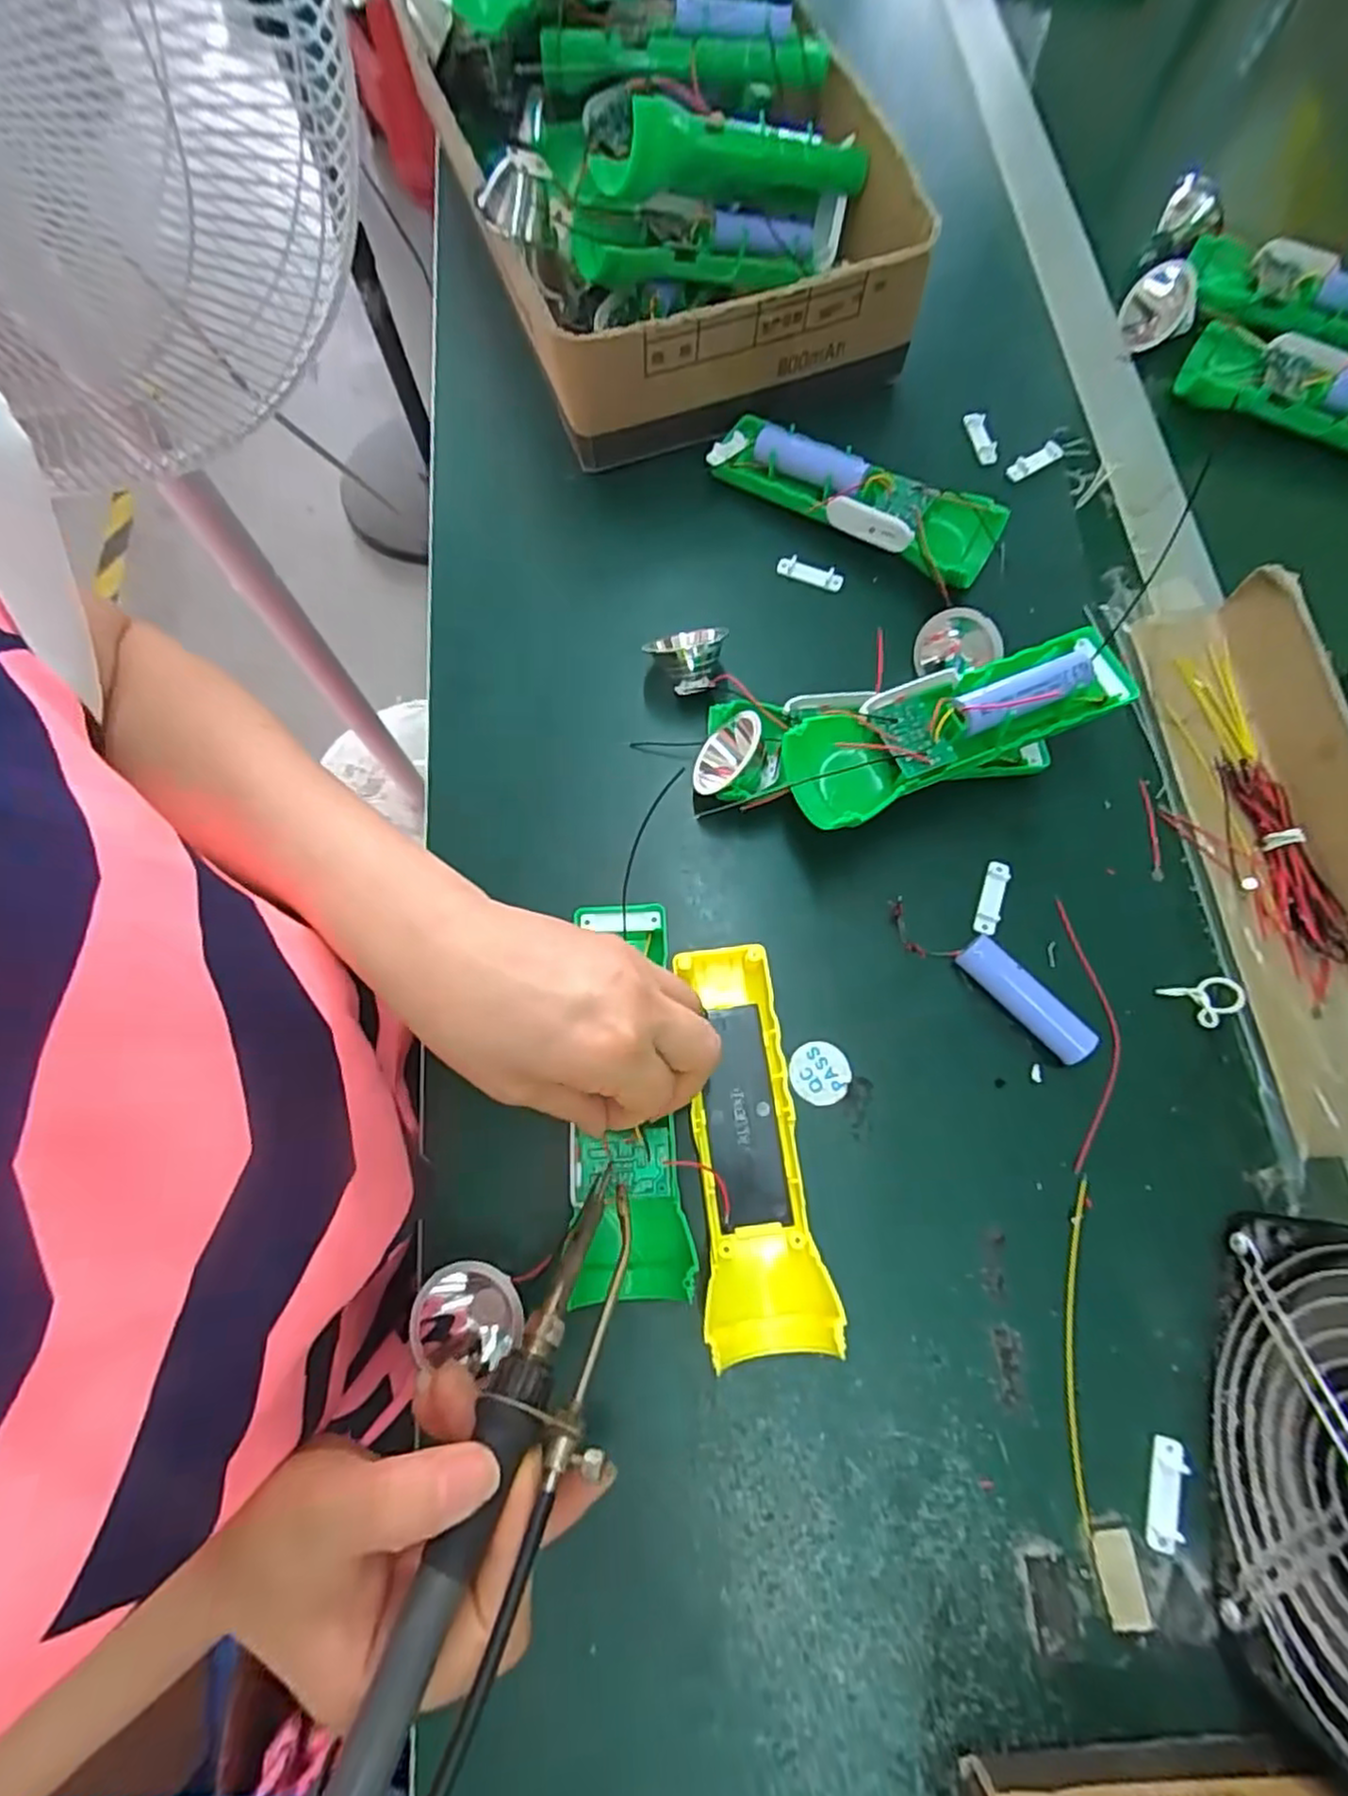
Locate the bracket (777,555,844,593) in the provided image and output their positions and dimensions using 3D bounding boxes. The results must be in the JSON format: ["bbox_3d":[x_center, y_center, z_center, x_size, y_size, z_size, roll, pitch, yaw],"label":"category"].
[{"bbox_3d":[0.079,-0.187,0.414,0.038,0.008,0.009,20,73,8],"label":"bracket"}]

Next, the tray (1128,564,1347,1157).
[{"bbox_3d":[0.290,-0.028,0.336,0.072,0.040,0.283,-8,71,0],"label":"tray"}]

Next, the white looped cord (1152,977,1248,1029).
[{"bbox_3d":[0.246,0.048,0.330,0.038,0.004,0.021,-12,72,-2],"label":"white looped cord"}]

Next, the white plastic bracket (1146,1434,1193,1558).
[{"bbox_3d":[0.190,0.230,0.275,0.012,0.005,0.039,15,73,7],"label":"white plastic bracket"}]

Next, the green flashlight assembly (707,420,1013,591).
[{"bbox_3d":[0.100,-0.227,0.411,0.165,0.034,0.052,28,75,11],"label":"green flashlight assembly"}]

